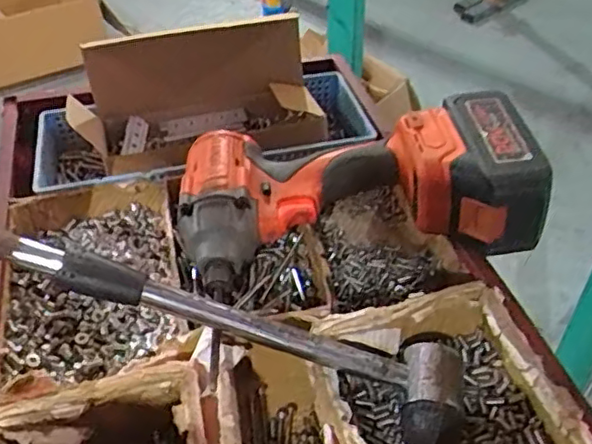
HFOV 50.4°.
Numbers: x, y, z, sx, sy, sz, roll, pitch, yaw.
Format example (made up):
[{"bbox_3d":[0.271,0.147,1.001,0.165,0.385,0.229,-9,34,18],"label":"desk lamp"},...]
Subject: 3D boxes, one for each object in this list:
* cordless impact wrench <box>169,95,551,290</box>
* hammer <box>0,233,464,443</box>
[{"bbox_3d":[0.039,-0.031,0.447,0.243,0.066,0.135,-7,42,-7],"label":"cordless impact wrench"},{"bbox_3d":[-0.035,0.065,0.376,0.294,0.050,0.063,21,44,-4],"label":"hammer"}]

